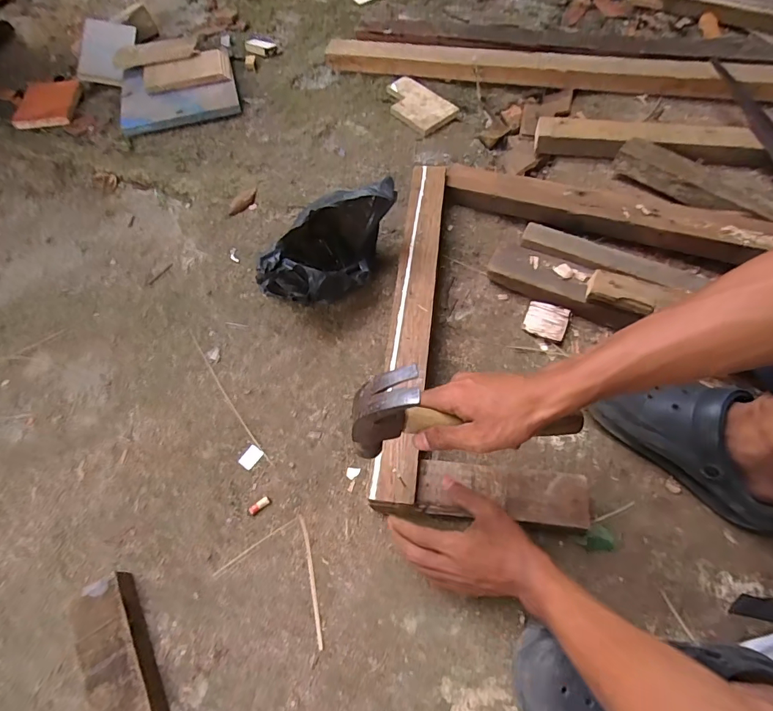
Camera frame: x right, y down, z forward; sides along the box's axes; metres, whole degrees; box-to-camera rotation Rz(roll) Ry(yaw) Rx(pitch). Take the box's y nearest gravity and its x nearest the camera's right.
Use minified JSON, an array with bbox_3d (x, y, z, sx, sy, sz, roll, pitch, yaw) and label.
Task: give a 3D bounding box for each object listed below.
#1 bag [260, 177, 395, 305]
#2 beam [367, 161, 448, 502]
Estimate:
[{"bbox_3d":[-0.083,-0.163,0.653,0.174,0.164,0.186,5,65,4],"label":"bag"},{"bbox_3d":[0.040,-0.075,0.618,0.056,0.019,0.550,6,65,4],"label":"beam"}]

